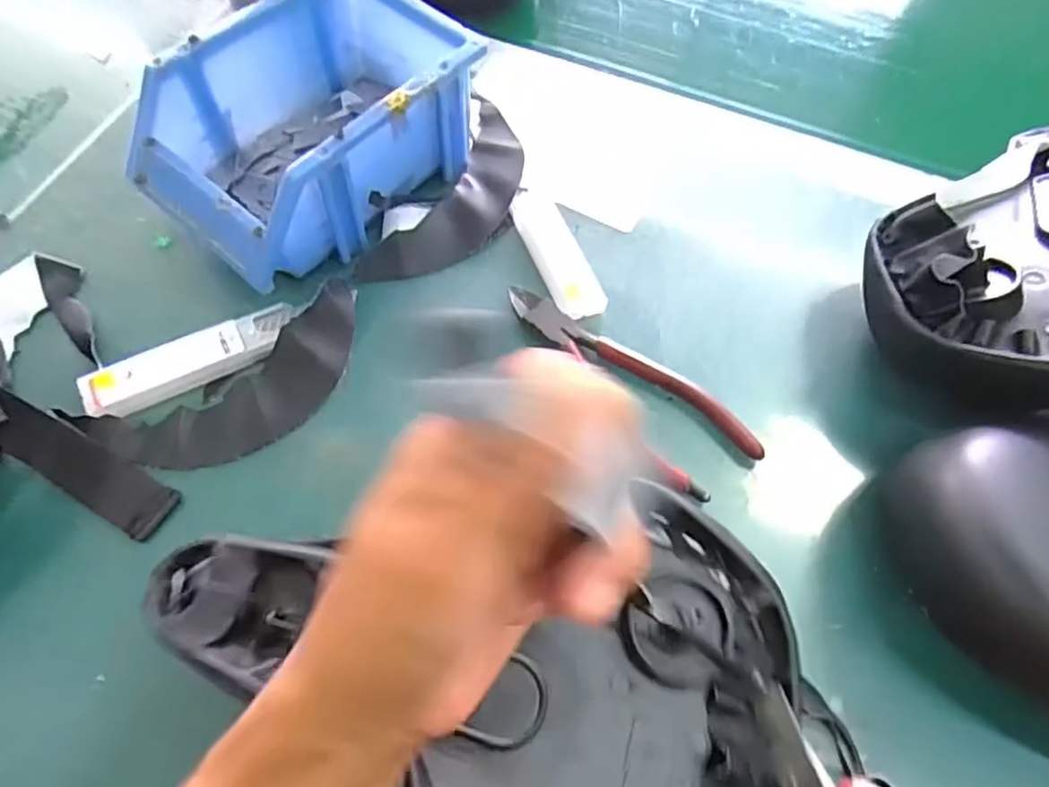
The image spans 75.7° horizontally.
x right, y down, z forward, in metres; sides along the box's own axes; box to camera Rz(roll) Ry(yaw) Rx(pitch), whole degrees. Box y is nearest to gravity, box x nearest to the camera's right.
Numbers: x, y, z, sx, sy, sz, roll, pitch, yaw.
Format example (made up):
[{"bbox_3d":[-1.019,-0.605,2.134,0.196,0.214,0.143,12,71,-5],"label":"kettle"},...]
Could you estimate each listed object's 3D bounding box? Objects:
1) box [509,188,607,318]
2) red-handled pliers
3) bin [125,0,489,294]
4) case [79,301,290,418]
[{"bbox_3d":[0.019,-0.082,0.395,0.027,0.015,0.088,-17,63,-13],"label":"box"},{"bbox_3d":[0.052,-0.009,0.362,0.053,0.011,0.153,-35,68,-21],"label":"red-handled pliers"},{"bbox_3d":[-0.119,-0.150,0.385,0.115,0.077,0.172,37,65,16],"label":"bin"},{"bbox_3d":[-0.171,-0.017,0.351,0.105,0.013,0.027,-25,65,-17],"label":"case"}]

